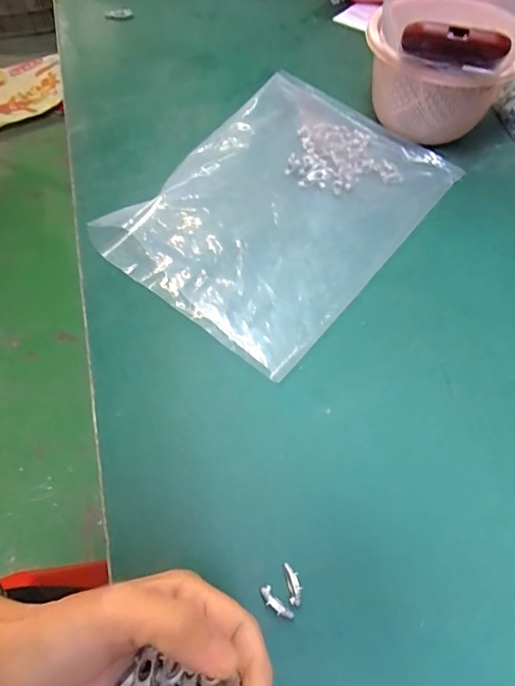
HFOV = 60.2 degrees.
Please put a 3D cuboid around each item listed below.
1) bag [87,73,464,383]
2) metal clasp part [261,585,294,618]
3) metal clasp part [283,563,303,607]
[{"bbox_3d":[0.028,-0.129,0.387,0.194,0.032,0.281,36,65,18],"label":"bag"},{"bbox_3d":[0.010,0.143,0.244,0.007,0.005,0.021,-40,68,-22],"label":"metal clasp part"},{"bbox_3d":[0.020,0.135,0.249,0.007,0.006,0.021,-5,60,-5],"label":"metal clasp part"}]

